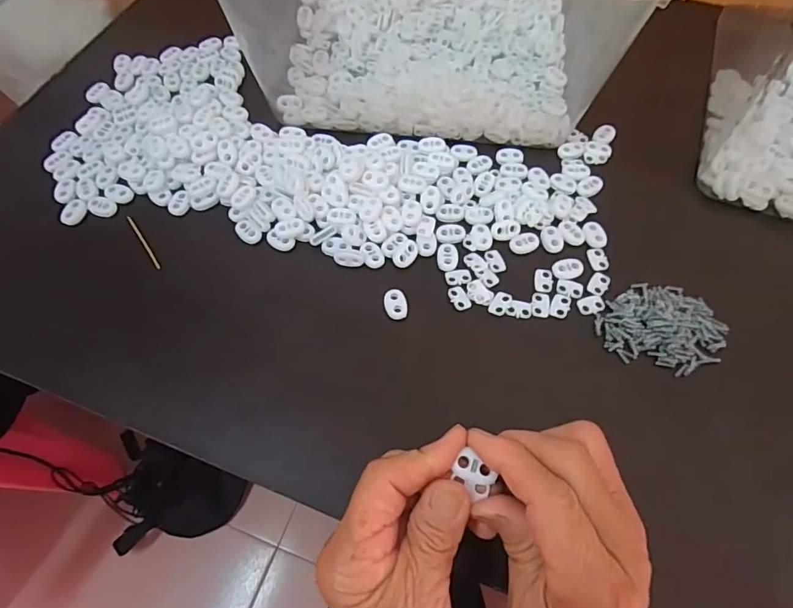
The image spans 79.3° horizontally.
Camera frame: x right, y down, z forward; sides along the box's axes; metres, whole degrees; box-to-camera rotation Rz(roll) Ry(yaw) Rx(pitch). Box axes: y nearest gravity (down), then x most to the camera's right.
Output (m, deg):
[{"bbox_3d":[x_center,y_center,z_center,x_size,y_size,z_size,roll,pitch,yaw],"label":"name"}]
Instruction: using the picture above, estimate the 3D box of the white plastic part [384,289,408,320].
[{"bbox_3d":[0.000,0.001,0.340,0.016,0.007,0.021,-6,64,-3],"label":"white plastic part"}]

